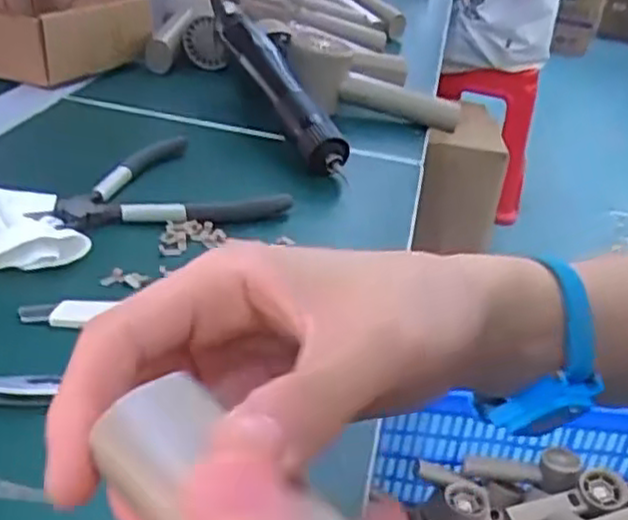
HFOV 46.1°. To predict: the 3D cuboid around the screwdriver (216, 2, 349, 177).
[{"bbox_3d":[-0.031,-0.145,0.591,0.035,0.033,0.218,-12,52,-28],"label":"screwdriver"}]

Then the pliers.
[{"bbox_3d":[-0.083,-0.043,0.466,0.120,0.010,0.143,16,30,14],"label":"pliers"}]

